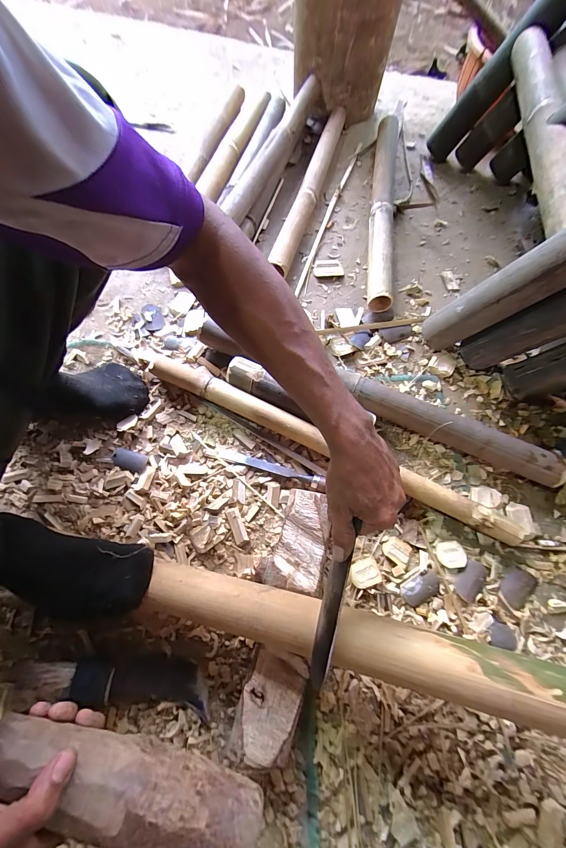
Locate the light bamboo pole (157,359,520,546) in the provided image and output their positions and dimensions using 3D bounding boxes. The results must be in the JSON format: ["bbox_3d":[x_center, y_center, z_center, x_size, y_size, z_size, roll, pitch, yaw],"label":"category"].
[{"bbox_3d":[0.074,0.035,0.515,0.689,0.040,0.044,25,71,9],"label":"light bamboo pole"}]

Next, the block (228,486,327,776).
[{"bbox_3d":[0.005,0.253,0.421,0.083,0.063,0.312,11,70,4],"label":"block"}]

